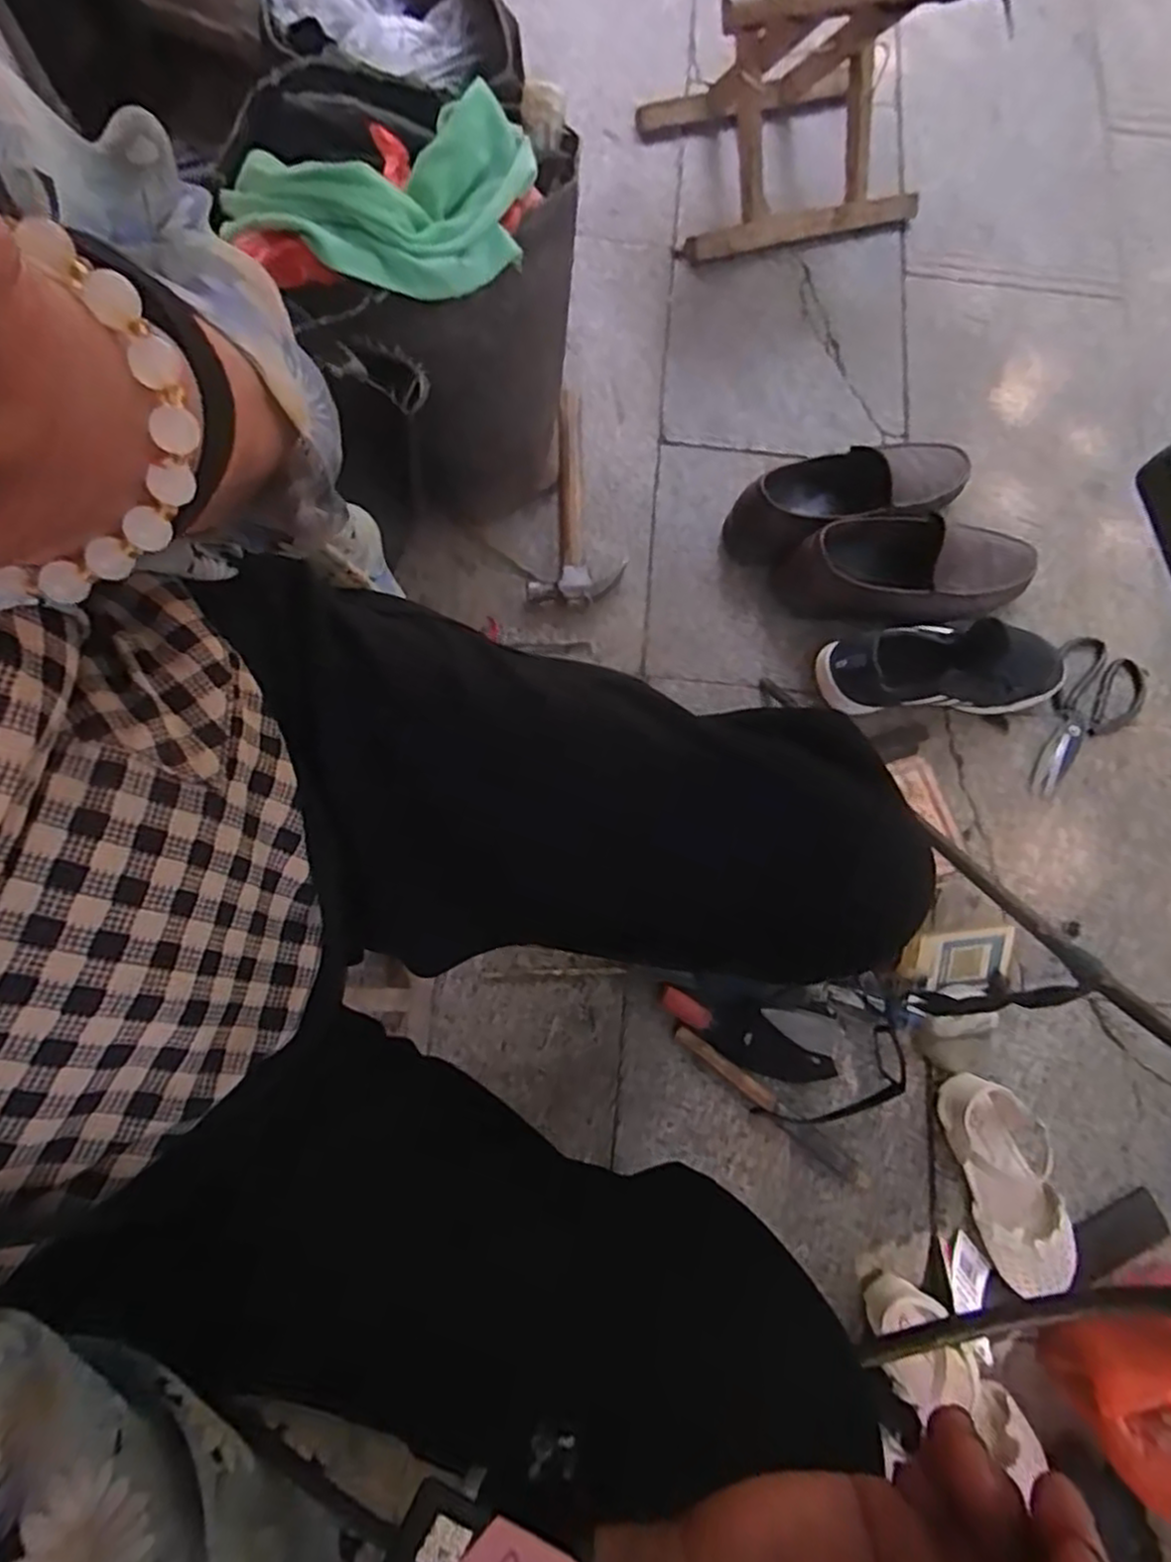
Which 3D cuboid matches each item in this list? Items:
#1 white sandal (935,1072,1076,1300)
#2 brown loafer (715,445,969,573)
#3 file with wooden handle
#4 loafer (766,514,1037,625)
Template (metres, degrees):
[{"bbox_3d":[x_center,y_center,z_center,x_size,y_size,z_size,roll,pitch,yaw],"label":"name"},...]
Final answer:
[{"bbox_3d":[0.375,0.344,0.630,0.092,0.060,0.160,-15,77,-5],"label":"white sandal"},{"bbox_3d":[0.290,-0.317,0.785,0.281,0.077,0.108,-17,78,-6],"label":"brown loafer"},{"bbox_3d":[0.170,0.299,0.657,0.205,0.014,0.019,39,78,7],"label":"file with wooden handle"},{"bbox_3d":[0.346,-0.220,0.762,0.273,0.084,0.110,0,76,-2],"label":"loafer"}]

